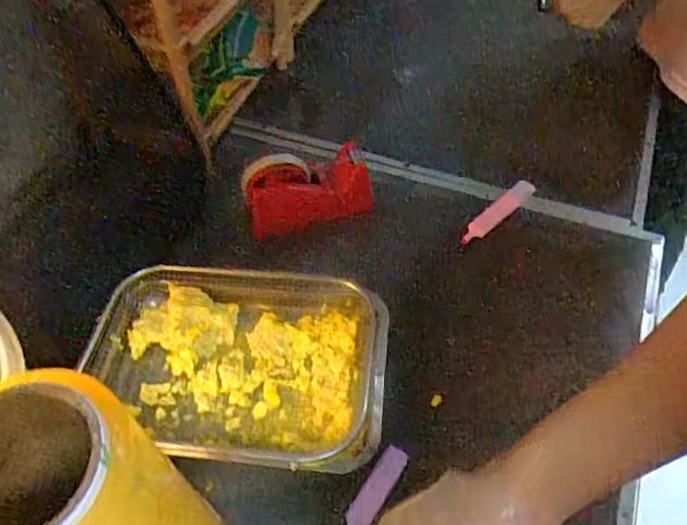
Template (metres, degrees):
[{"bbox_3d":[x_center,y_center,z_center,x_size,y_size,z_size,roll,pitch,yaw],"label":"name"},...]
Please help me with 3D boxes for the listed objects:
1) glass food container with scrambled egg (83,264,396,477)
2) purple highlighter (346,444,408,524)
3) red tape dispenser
[{"bbox_3d":[-0.114,0.105,0.620,0.310,0.063,0.214,2,53,3],"label":"glass food container with scrambled egg"},{"bbox_3d":[0.029,0.217,0.551,0.024,0.011,0.099,29,58,21],"label":"purple highlighter"},{"bbox_3d":[-0.044,-0.095,0.747,0.162,0.097,0.068,-15,54,-10],"label":"red tape dispenser"}]

